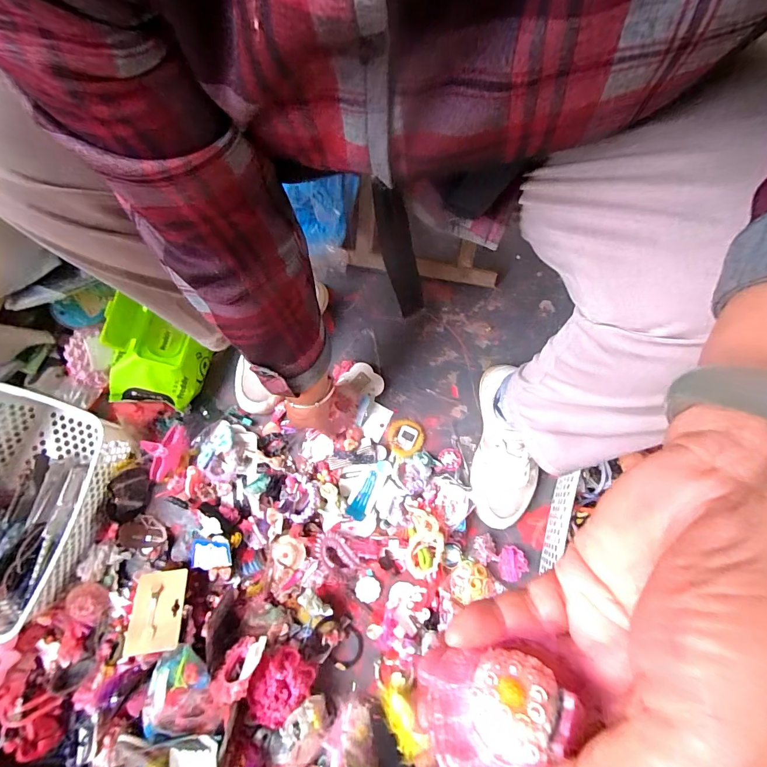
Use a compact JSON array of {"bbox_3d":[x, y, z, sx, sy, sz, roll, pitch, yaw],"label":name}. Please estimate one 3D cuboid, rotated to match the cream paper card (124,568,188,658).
[{"bbox_3d":[-0.299,0.300,0.516,0.061,0.008,0.095,1,51,-19],"label":"cream paper card"}]

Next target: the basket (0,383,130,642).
[{"bbox_3d":[-0.506,0.180,0.541,0.200,0.092,0.317,17,76,6],"label":"basket"}]

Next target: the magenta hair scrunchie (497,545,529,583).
[{"bbox_3d":[0.183,0.257,0.555,0.037,0.021,0.046,25,77,7],"label":"magenta hair scrunchie"}]

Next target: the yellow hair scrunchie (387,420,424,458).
[{"bbox_3d":[0.034,0.086,0.607,0.054,0.012,0.056,0,75,1],"label":"yellow hair scrunchie"}]

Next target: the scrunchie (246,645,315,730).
[{"bbox_3d":[-0.134,0.382,0.488,0.068,0.032,0.078,33,78,9],"label":"scrunchie"}]

